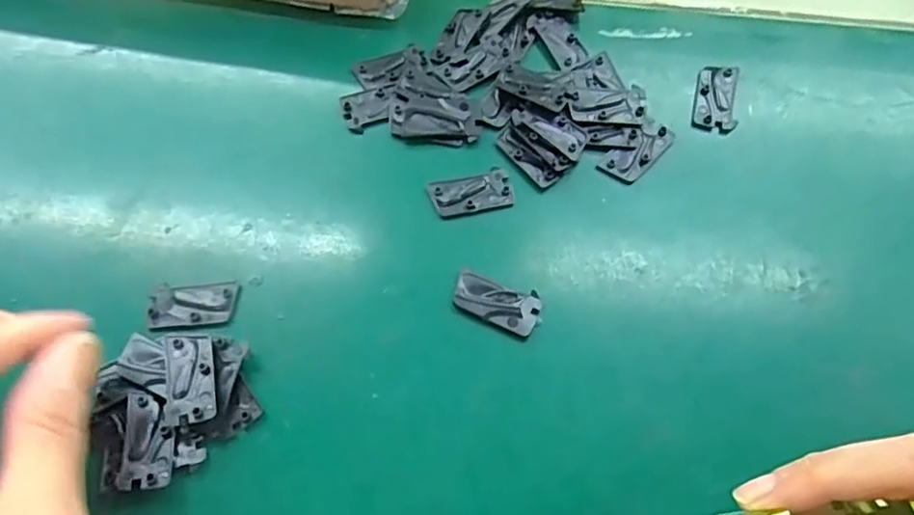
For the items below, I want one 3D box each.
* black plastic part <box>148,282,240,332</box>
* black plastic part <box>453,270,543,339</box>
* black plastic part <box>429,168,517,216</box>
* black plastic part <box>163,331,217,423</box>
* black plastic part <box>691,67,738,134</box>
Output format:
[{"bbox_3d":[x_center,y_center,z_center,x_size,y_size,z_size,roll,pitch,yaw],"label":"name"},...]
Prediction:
[{"bbox_3d":[-0.101,0.018,0.240,0.032,0.004,0.018,-3,68,-2],"label":"black plastic part"},{"bbox_3d":[0.015,0.018,0.240,0.033,0.004,0.018,20,69,7],"label":"black plastic part"},{"bbox_3d":[0.006,-0.027,0.259,0.033,0.004,0.017,-16,69,-7],"label":"black plastic part"},{"bbox_3d":[-0.095,0.042,0.223,0.017,0.004,0.035,-10,58,-12],"label":"black plastic part"},{"bbox_3d":[0.115,-0.071,0.277,0.018,0.004,0.033,12,68,4],"label":"black plastic part"}]

